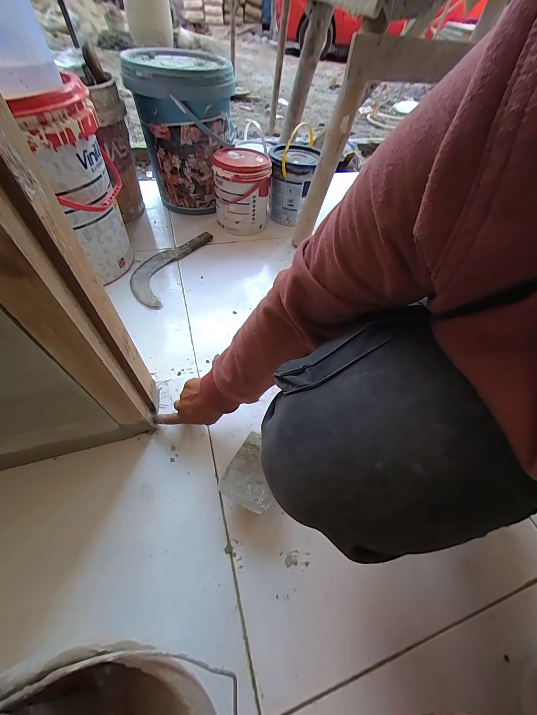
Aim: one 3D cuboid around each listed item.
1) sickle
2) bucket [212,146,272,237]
[{"bbox_3d":[-0.304,-0.285,0.806,0.135,0.021,0.352,16,55,6],"label":"sickle"},{"bbox_3d":[-0.088,-0.546,0.902,0.171,0.209,0.167,2,55,-3],"label":"bucket"}]

